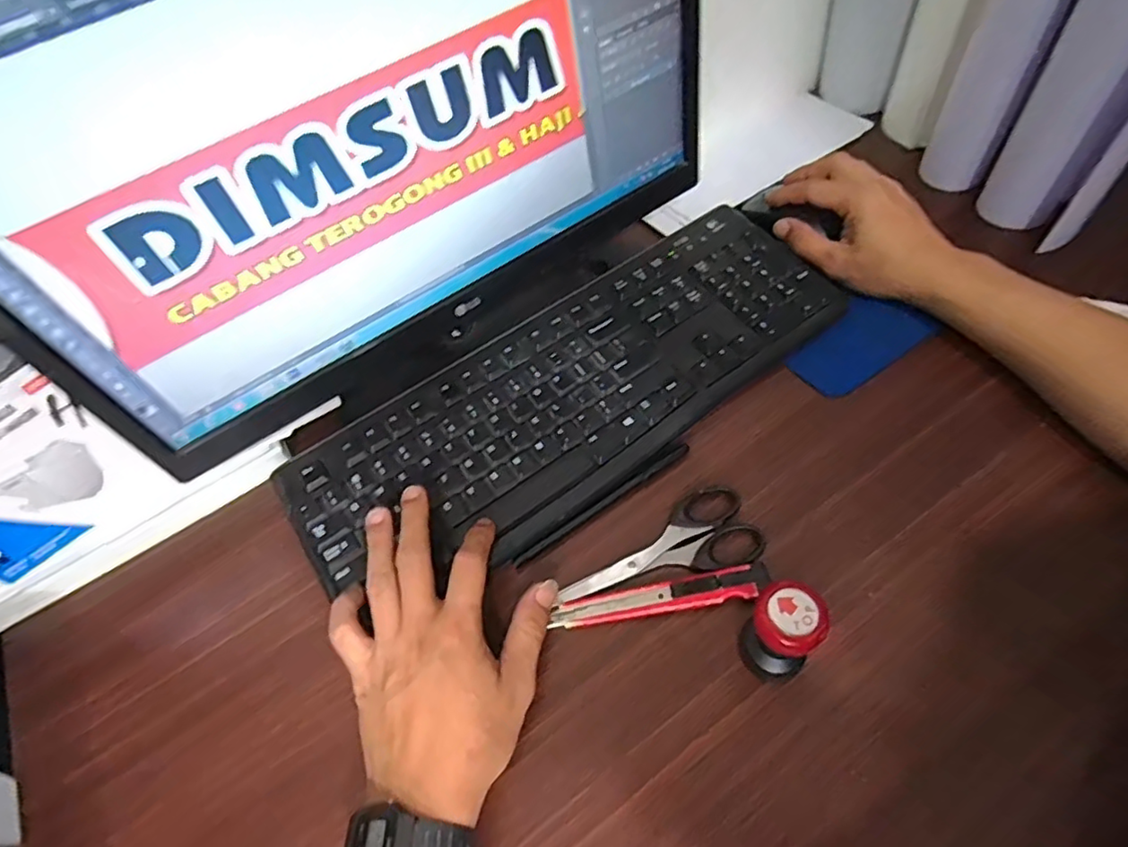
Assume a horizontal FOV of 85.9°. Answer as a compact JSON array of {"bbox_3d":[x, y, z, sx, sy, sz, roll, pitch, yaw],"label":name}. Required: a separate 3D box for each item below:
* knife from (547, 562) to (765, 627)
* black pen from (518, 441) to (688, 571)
[{"bbox_3d":[0.062,0.109,0.378,0.132,0.015,0.019,-10,62,-2],"label":"knife"},{"bbox_3d":[0.029,0.056,0.423,0.148,0.007,0.007,-33,65,-13],"label":"black pen"}]

